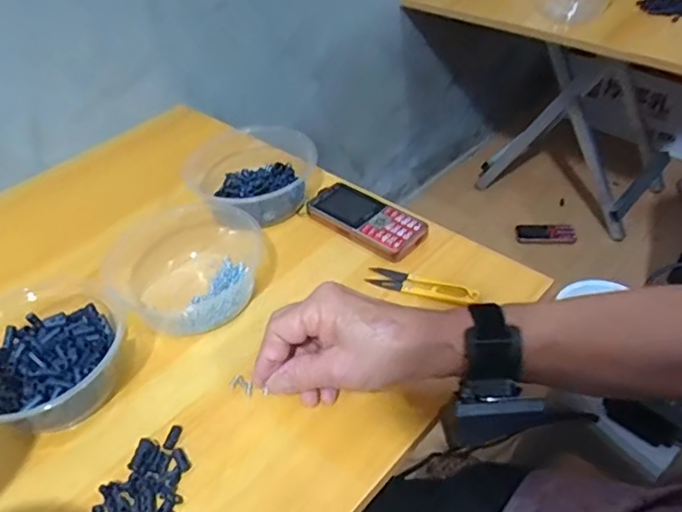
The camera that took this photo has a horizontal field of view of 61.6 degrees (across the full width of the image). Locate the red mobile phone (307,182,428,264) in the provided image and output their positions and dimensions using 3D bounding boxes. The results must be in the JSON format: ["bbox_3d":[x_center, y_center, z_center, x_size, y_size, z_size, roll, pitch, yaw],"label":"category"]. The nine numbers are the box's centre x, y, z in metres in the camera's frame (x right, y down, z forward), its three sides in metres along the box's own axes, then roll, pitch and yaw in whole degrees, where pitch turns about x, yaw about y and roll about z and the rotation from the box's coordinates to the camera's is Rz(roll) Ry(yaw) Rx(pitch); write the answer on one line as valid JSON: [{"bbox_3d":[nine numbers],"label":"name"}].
[{"bbox_3d":[0.026,-0.040,0.610,0.135,0.020,0.060,32,54,33],"label":"red mobile phone"}]

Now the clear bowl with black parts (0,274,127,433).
[{"bbox_3d":[-0.253,0.083,0.476,0.145,0.064,0.124,13,46,18],"label":"clear bowl with black parts"}]

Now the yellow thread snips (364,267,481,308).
[{"bbox_3d":[0.076,0.026,0.539,0.107,0.013,0.025,19,48,23],"label":"yellow thread snips"}]

